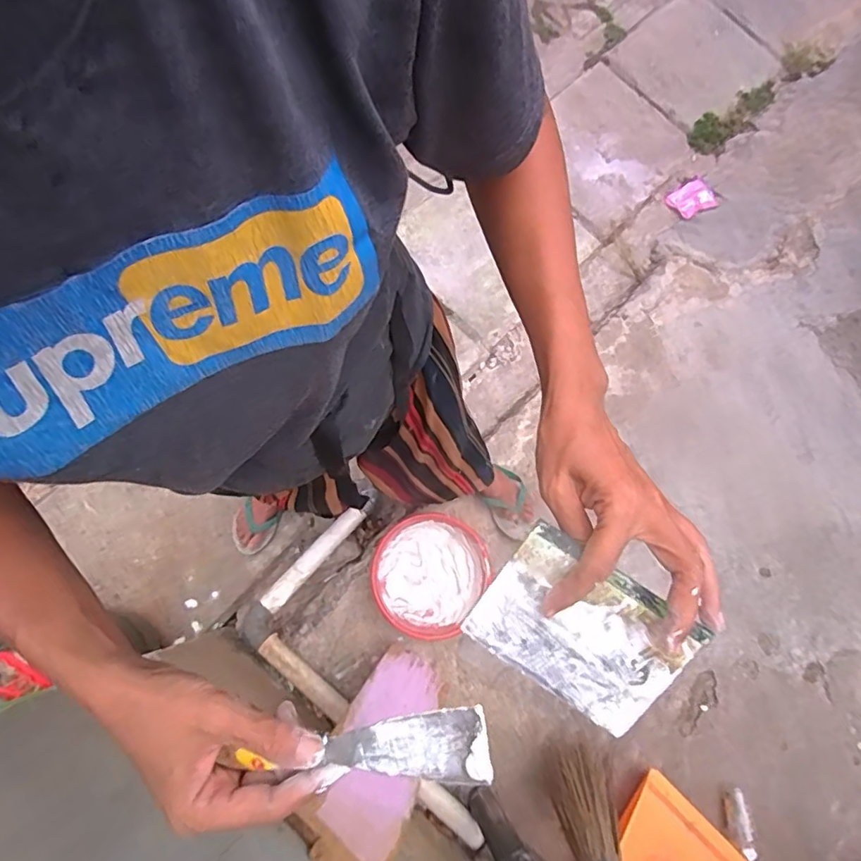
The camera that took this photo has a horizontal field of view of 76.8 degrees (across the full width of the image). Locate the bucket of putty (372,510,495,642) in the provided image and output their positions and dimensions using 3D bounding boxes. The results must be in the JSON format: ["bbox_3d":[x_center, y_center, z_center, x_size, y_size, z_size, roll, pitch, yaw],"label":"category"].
[{"bbox_3d":[-0.004,0.315,1.203,0.237,0.103,0.252,1,77,-4],"label":"bucket of putty"}]

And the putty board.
[{"bbox_3d":[0.089,0.120,0.324,0.115,0.004,0.086,33,104,4],"label":"putty board"}]

